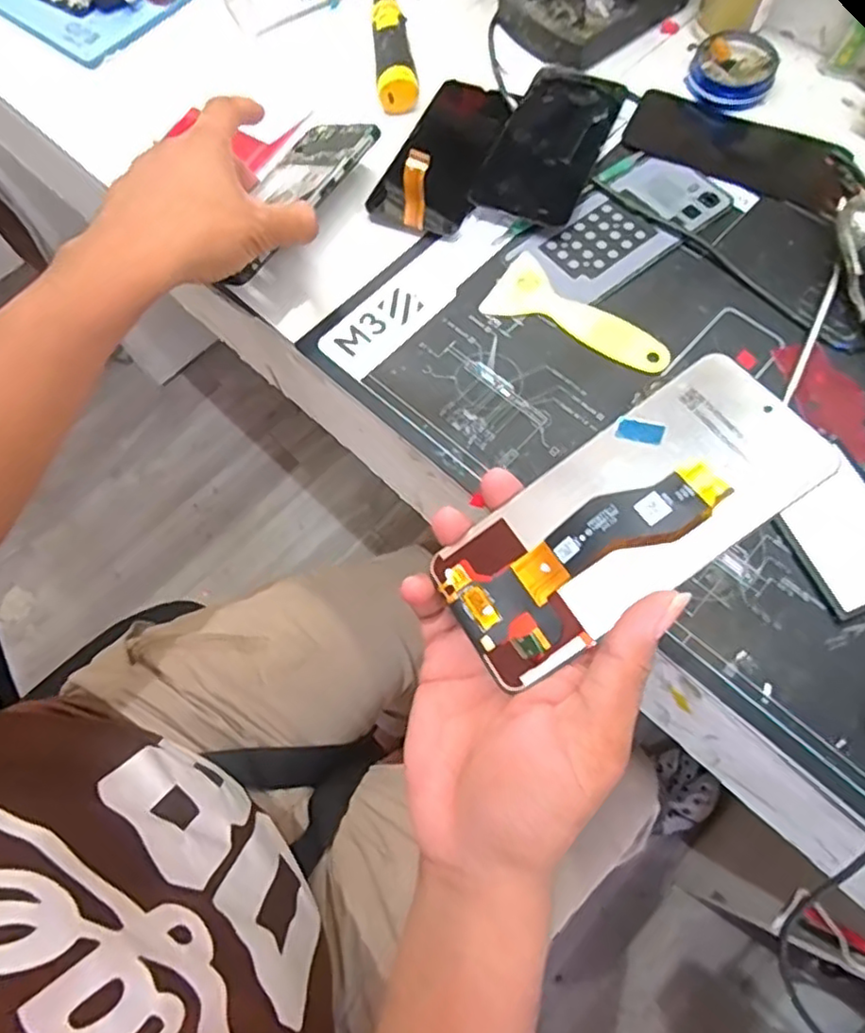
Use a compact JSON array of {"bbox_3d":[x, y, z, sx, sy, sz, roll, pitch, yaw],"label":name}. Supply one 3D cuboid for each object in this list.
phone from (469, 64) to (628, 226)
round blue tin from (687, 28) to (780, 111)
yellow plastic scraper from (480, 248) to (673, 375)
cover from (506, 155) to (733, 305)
[{"bbox_3d":[0.091,-0.280,0.475,0.072,0.012,0.156,23,71,11],"label":"phone"},{"bbox_3d":[0.232,-0.346,0.494,0.060,0.027,0.049,19,71,9],"label":"round blue tin"},{"bbox_3d":[0.098,-0.132,0.424,0.123,0.004,0.051,30,73,13],"label":"yellow plastic scraper"},{"bbox_3d":[0.135,-0.203,0.449,0.147,0.005,0.073,-39,72,-12],"label":"cover"}]

